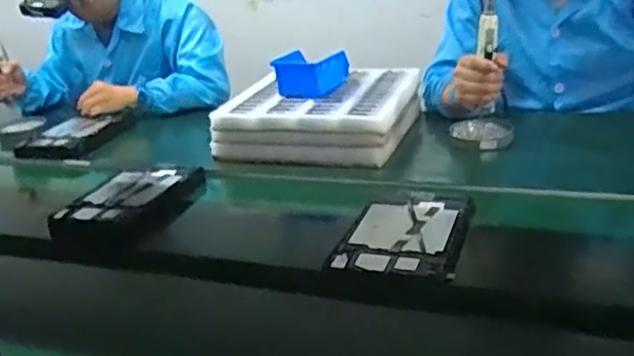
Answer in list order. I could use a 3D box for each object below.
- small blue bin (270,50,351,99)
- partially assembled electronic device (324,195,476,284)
[{"bbox_3d":[-0.009,-0.206,1.337,0.124,0.074,0.108,2,23,19],"label":"small blue bin"},{"bbox_3d":[0.122,0.081,0.928,0.157,0.021,0.206,4,25,21],"label":"partially assembled electronic device"}]

